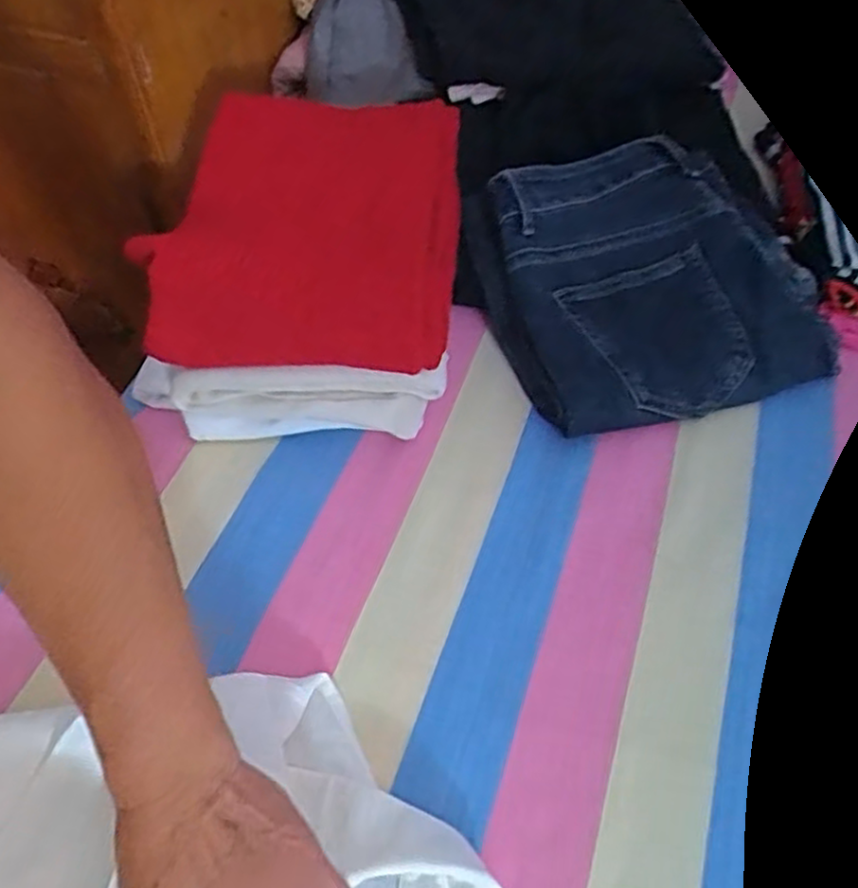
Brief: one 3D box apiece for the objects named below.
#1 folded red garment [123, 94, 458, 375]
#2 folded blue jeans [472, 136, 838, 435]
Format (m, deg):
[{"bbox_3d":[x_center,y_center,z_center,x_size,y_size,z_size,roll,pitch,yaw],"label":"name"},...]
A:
[{"bbox_3d":[-0.090,-0.164,0.520,0.214,0.067,0.230,1,54,1],"label":"folded red garment"},{"bbox_3d":[0.176,-0.130,0.581,0.252,0.094,0.226,-18,56,-16],"label":"folded blue jeans"}]

